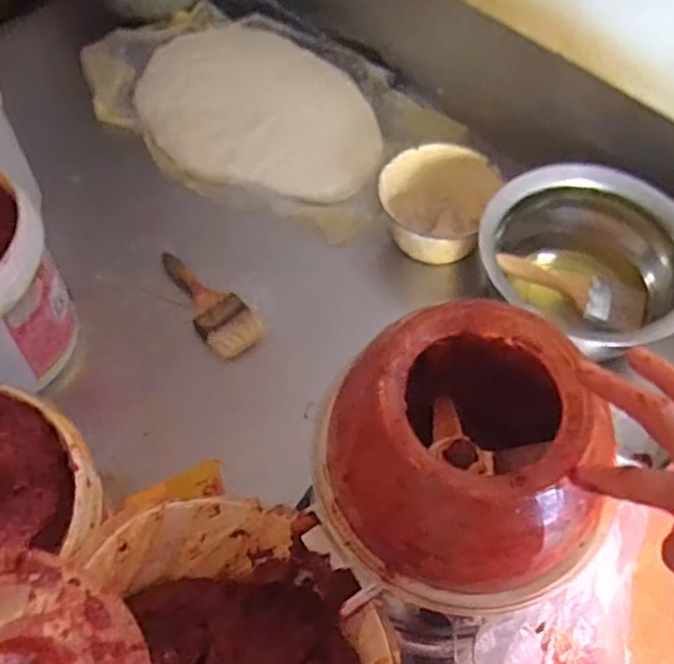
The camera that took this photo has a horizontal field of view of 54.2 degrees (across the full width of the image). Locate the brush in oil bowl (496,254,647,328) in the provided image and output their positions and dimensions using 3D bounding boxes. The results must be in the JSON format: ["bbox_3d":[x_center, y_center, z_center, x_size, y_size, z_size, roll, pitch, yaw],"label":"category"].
[{"bbox_3d":[0.293,-0.051,0.818,0.194,0.019,0.068,20,60,-3],"label":"brush in oil bowl"}]

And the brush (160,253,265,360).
[{"bbox_3d":[-0.170,-0.045,0.871,0.073,0.027,0.195,-31,63,-17],"label":"brush"}]

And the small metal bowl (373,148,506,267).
[{"bbox_3d":[0.129,-0.168,0.901,0.156,0.095,0.151,19,60,12],"label":"small metal bowl"}]

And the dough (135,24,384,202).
[{"bbox_3d":[-0.130,-0.359,1.060,0.303,0.036,0.462,-38,65,-20],"label":"dough"}]

